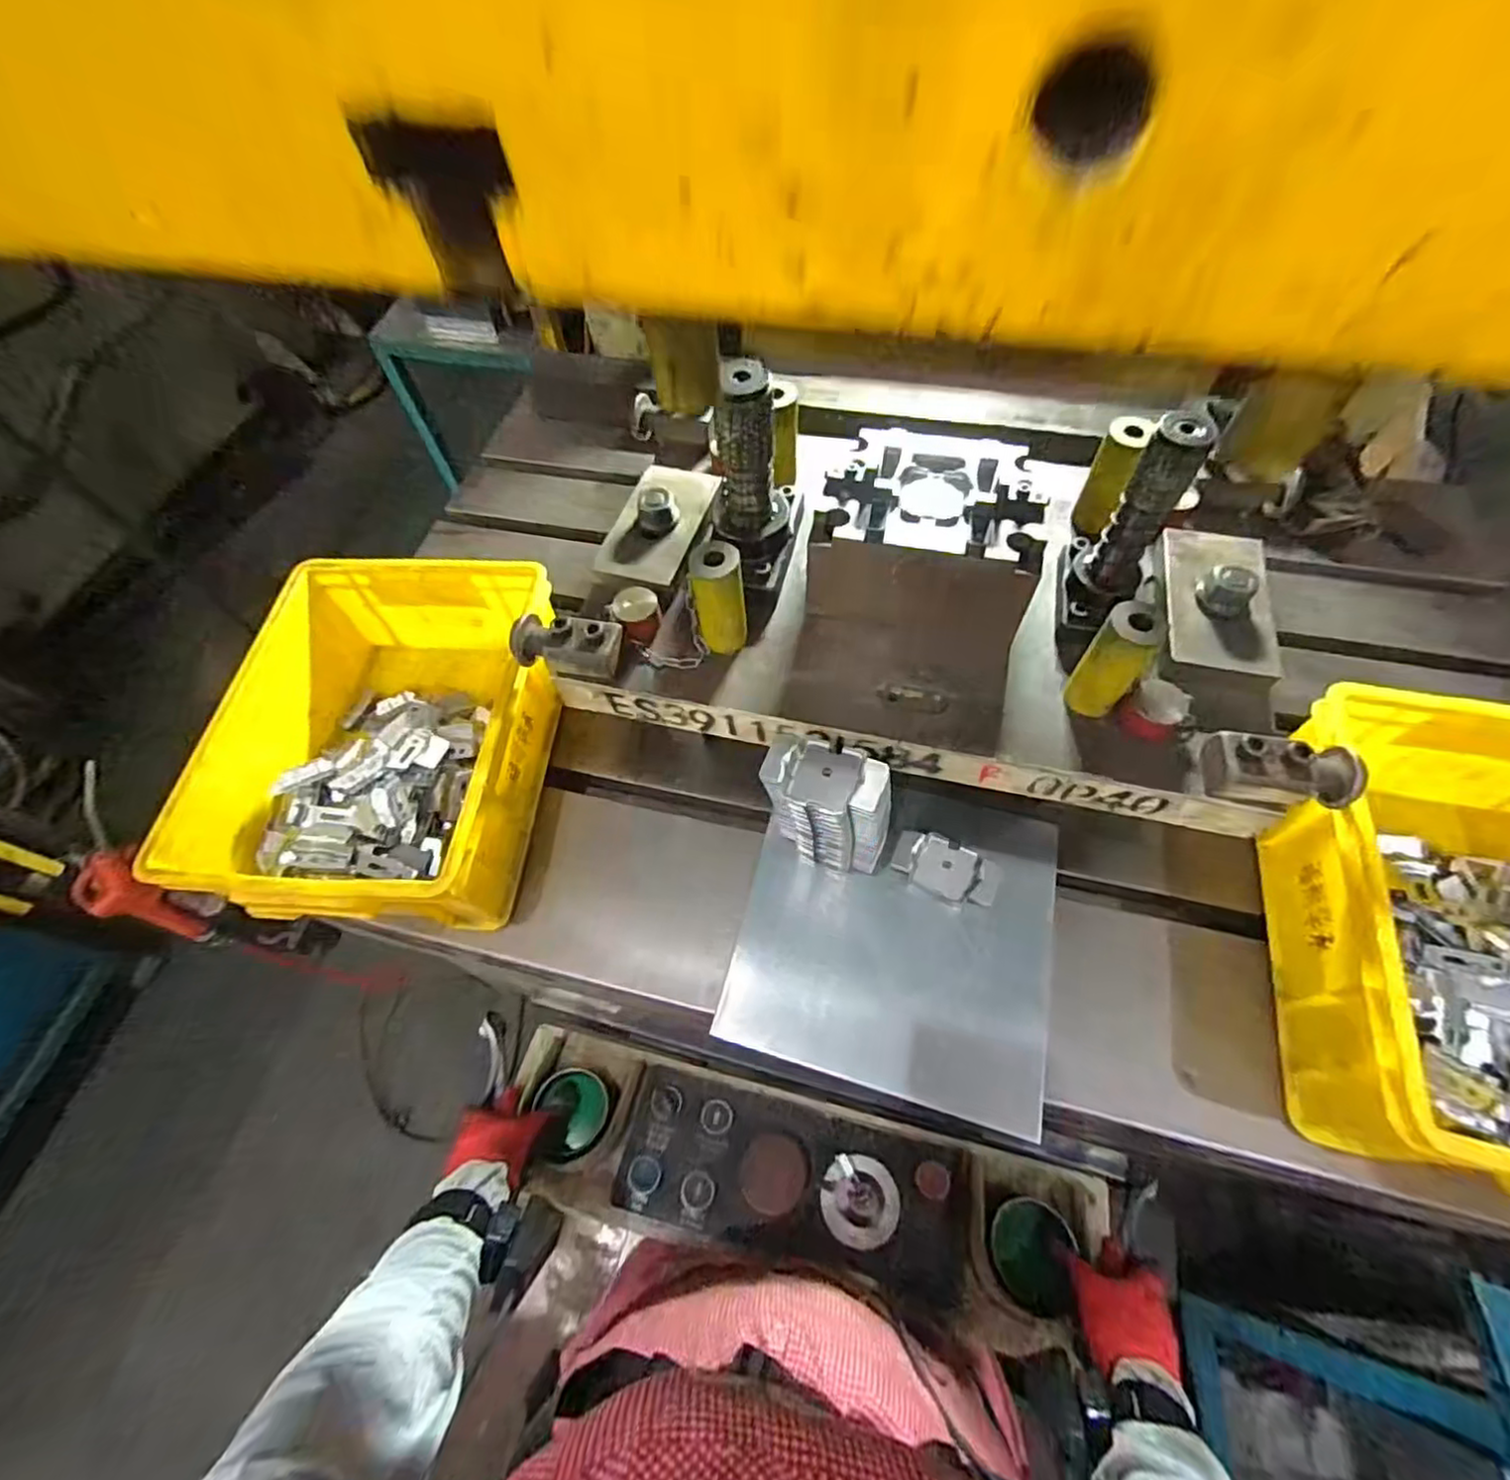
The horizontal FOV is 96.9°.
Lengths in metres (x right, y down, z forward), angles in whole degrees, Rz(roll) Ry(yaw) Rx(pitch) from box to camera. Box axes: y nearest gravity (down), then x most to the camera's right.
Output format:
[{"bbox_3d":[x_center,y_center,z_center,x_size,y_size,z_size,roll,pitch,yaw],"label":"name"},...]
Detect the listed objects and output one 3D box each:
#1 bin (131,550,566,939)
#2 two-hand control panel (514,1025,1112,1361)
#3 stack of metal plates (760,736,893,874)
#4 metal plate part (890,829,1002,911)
[{"bbox_3d":[-0.337,0.003,0.635,0.256,0.133,0.335,2,60,5],"label":"bin"},{"bbox_3d":[0.029,0.401,0.612,0.518,0.076,0.135,11,61,9],"label":"two-hand control panel"},{"bbox_3d":[0.060,0.056,0.548,0.099,0.151,0.052,18,62,14],"label":"stack of metal plates"},{"bbox_3d":[0.171,0.116,0.599,0.091,0.016,0.056,20,63,15],"label":"metal plate part"}]

